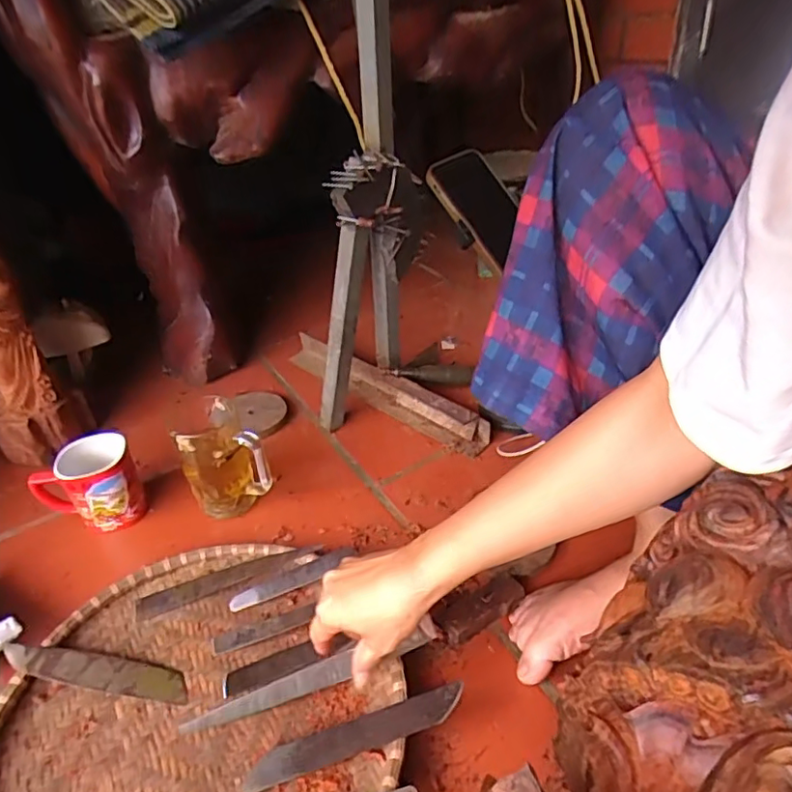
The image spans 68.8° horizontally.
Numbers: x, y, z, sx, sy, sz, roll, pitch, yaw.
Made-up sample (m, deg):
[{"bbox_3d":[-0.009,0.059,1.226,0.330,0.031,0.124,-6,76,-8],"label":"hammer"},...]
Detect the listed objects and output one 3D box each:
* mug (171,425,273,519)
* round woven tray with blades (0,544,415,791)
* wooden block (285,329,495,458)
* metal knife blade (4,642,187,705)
[{"bbox_3d":[-0.193,0.078,0.652,0.084,0.123,0.077,-21,38,-19],"label":"mug"},{"bbox_3d":[-0.168,0.266,0.468,0.313,0.032,0.334,-5,36,3],"label":"round woven tray with blades"},{"bbox_3d":[-0.023,-0.009,0.804,0.343,0.055,0.045,24,46,36],"label":"wooden block"},{"bbox_3d":[-0.266,0.244,0.513,0.168,0.007,0.030,7,45,5],"label":"metal knife blade"}]

